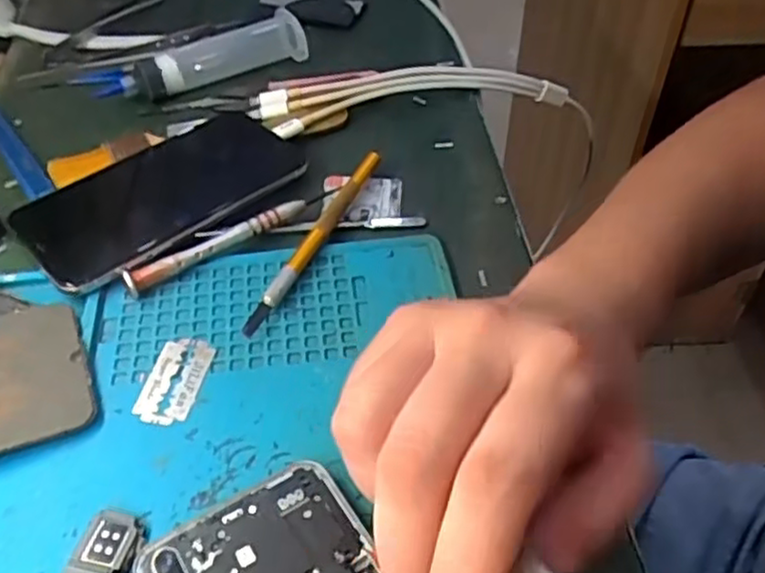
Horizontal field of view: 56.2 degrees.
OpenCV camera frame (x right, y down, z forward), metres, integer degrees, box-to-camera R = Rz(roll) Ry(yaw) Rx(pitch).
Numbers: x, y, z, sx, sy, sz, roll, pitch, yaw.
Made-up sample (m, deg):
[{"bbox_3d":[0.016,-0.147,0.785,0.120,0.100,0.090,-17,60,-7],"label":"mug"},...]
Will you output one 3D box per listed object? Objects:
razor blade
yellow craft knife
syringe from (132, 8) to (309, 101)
[{"bbox_3d":[-0.085,0.037,0.292,0.023,0.004,0.042,7,46,6],"label":"razor blade"},{"bbox_3d":[-0.032,-0.025,0.344,0.010,0.014,0.128,19,48,17],"label":"yellow craft knife"},{"bbox_3d":[-0.105,-0.146,0.456,0.108,0.026,0.031,-22,50,-20],"label":"syringe"}]

